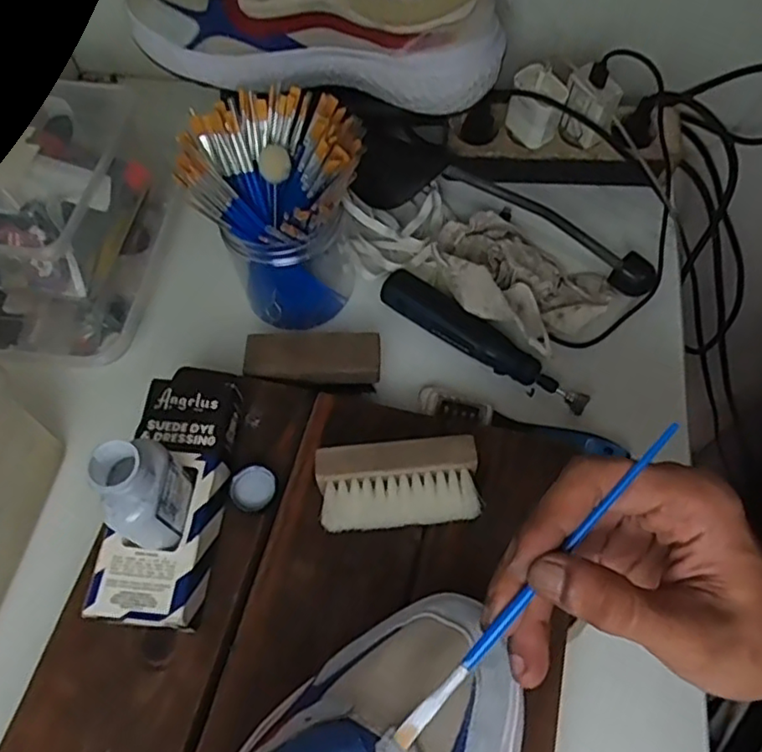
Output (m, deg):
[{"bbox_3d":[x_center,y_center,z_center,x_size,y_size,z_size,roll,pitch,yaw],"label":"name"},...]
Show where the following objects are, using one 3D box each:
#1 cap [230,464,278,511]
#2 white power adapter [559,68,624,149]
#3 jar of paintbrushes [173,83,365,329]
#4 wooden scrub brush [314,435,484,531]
[{"bbox_3d":[-0.078,0.069,0.388,0.025,0.007,0.028,40,70,20],"label":"cap"},{"bbox_3d":[0.164,-0.210,0.499,0.040,0.056,0.027,25,66,15],"label":"white power adapter"},{"bbox_3d":[-0.072,-0.116,0.458,0.110,0.141,0.098,-31,65,-14],"label":"jar of paintbrushes"},{"bbox_3d":[0.011,0.064,0.373,0.093,0.027,0.043,-5,62,-1],"label":"wooden scrub brush"}]

